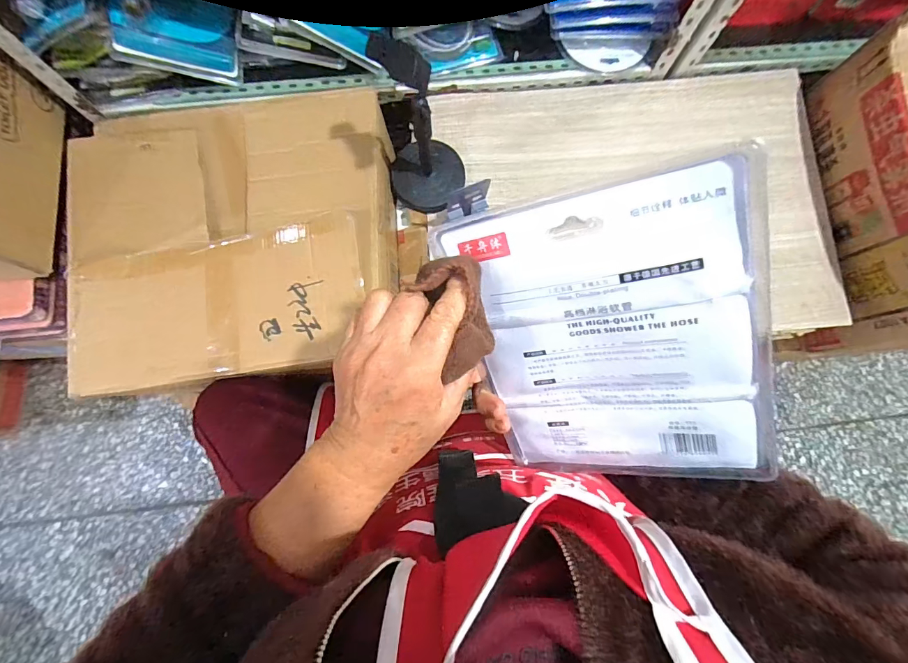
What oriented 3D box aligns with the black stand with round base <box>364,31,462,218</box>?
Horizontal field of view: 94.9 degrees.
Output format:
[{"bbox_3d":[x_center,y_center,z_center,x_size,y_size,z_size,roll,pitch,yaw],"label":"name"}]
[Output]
[{"bbox_3d":[-0.035,-0.253,0.525,0.110,0.238,0.105,-10,82,-3],"label":"black stand with round base"}]

